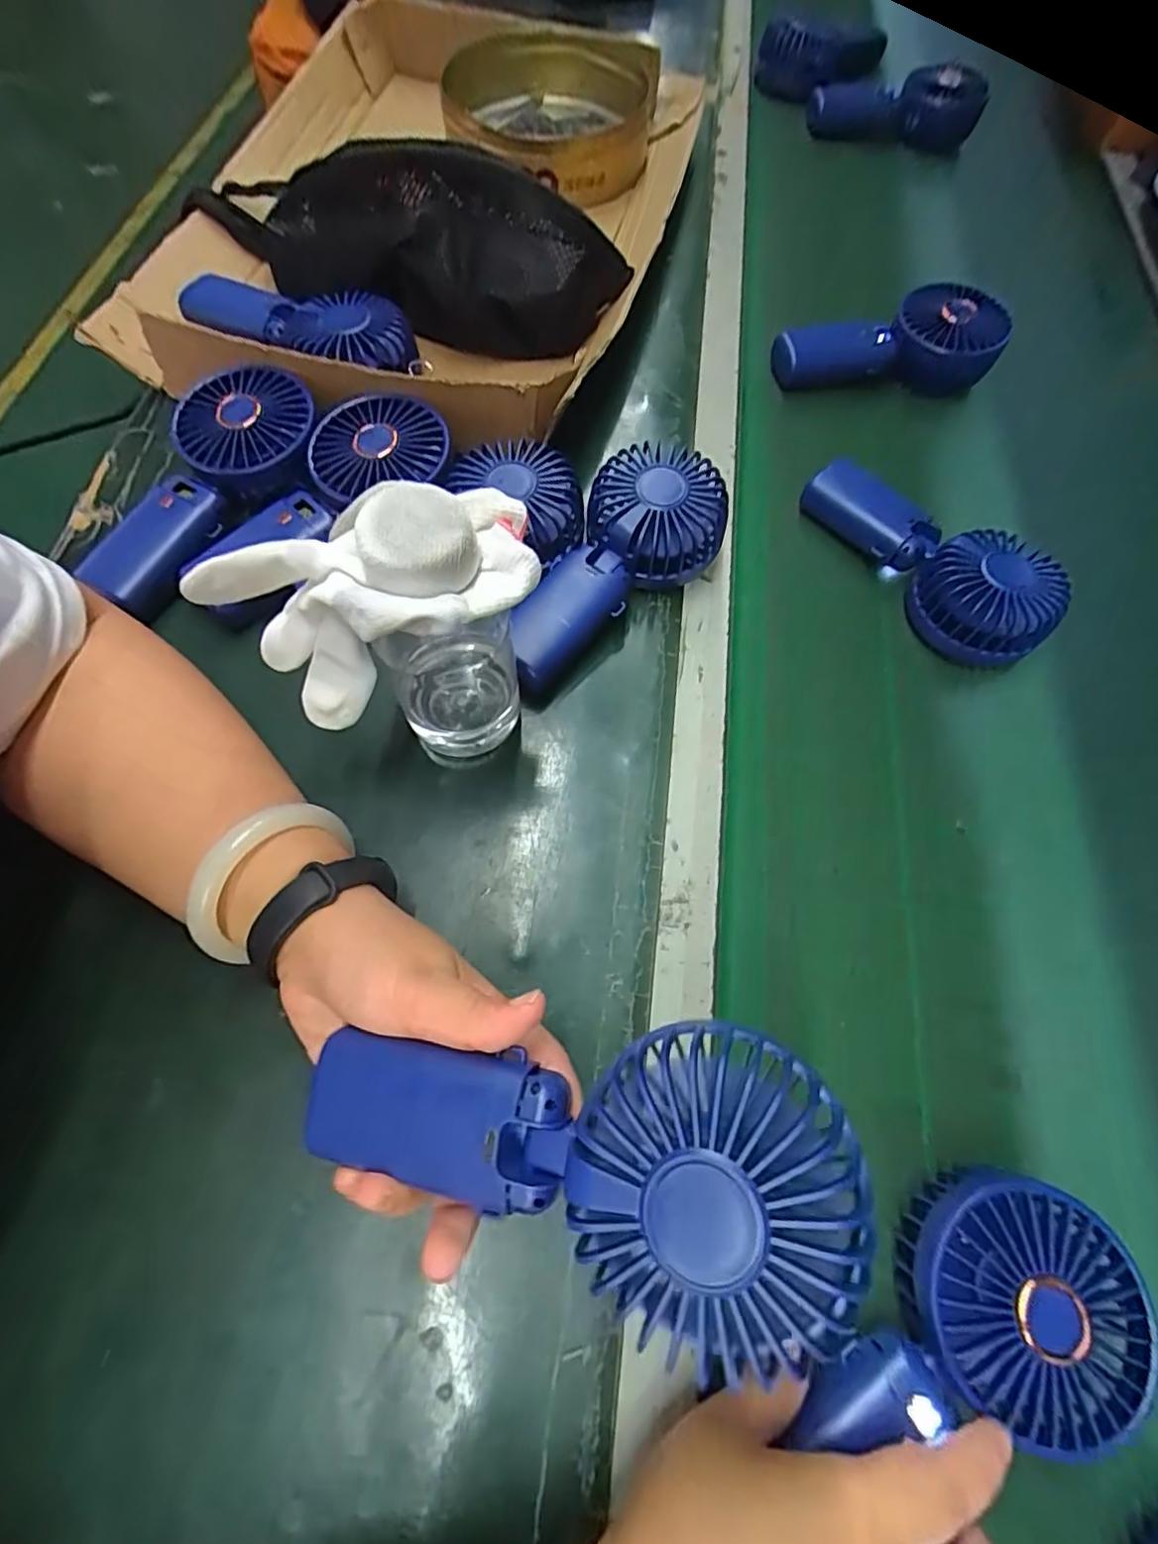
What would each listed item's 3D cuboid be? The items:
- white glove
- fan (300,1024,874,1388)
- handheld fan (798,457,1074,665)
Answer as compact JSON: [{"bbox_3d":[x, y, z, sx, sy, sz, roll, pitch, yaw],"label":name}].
[{"bbox_3d":[-0.083,-0.065,0.262,0.130,0.100,0.065,-15,69,-11],"label":"white glove"},{"bbox_3d":[-0.010,0.122,0.194,0.183,0.037,0.078,1,64,18],"label":"fan"},{"bbox_3d":[0.239,-0.153,0.424,0.074,0.063,0.190,-30,71,-14],"label":"handheld fan"}]

